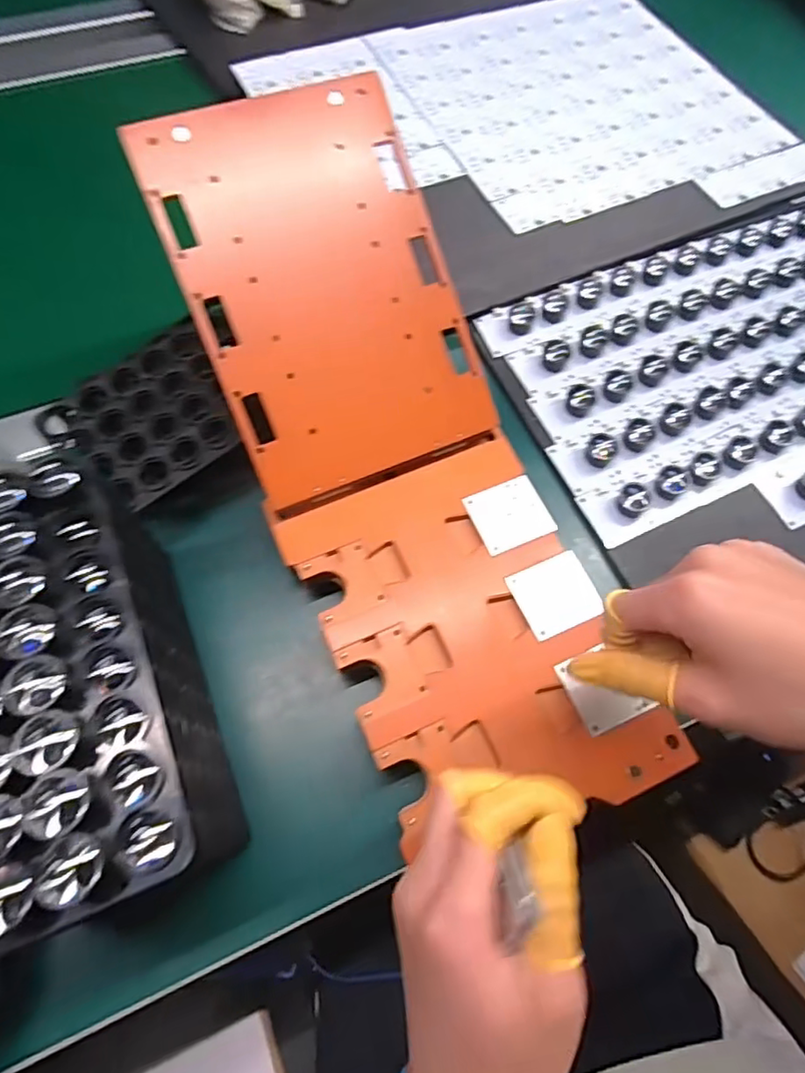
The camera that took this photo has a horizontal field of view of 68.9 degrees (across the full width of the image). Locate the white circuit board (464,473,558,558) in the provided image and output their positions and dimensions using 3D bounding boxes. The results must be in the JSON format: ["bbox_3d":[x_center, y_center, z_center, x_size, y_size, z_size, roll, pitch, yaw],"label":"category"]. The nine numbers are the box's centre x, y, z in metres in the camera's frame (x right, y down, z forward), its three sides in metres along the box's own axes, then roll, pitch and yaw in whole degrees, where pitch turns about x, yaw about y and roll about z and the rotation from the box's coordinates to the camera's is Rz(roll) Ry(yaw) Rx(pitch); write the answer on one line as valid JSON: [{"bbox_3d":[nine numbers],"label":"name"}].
[{"bbox_3d":[0.070,-0.015,0.382,0.046,0.005,0.044,-21,70,-10],"label":"white circuit board"}]

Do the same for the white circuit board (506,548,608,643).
[{"bbox_3d":[0.095,0.036,0.362,0.047,0.004,0.045,-23,66,-7],"label":"white circuit board"}]

